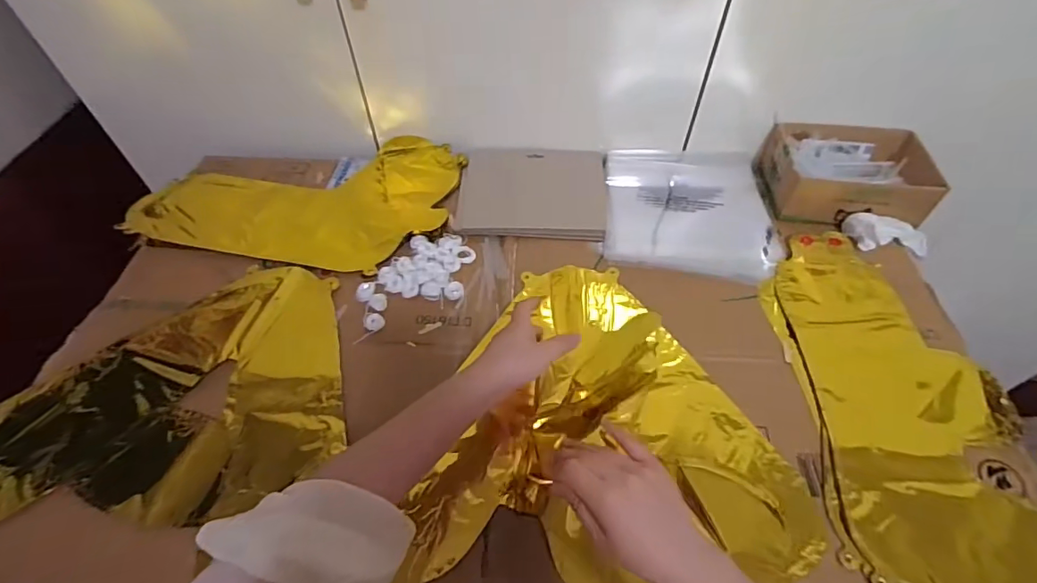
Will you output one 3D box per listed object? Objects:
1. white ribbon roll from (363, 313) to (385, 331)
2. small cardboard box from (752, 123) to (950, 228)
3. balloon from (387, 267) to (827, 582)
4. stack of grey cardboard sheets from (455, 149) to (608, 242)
[{"bbox_3d":[-0.160,0.033,0.558,0.022,0.006,0.020,0,49,0],"label":"white ribbon roll"},{"bbox_3d":[0.439,-0.157,0.673,0.194,0.066,0.150,0,52,1],"label":"small cardboard box"},{"bbox_3d":[0.085,0.117,0.496,0.362,0.060,0.347,1,49,1],"label":"balloon"},{"bbox_3d":[0.022,-0.139,0.689,0.194,0.014,0.163,4,56,2],"label":"stack of grey cardboard sheets"}]

